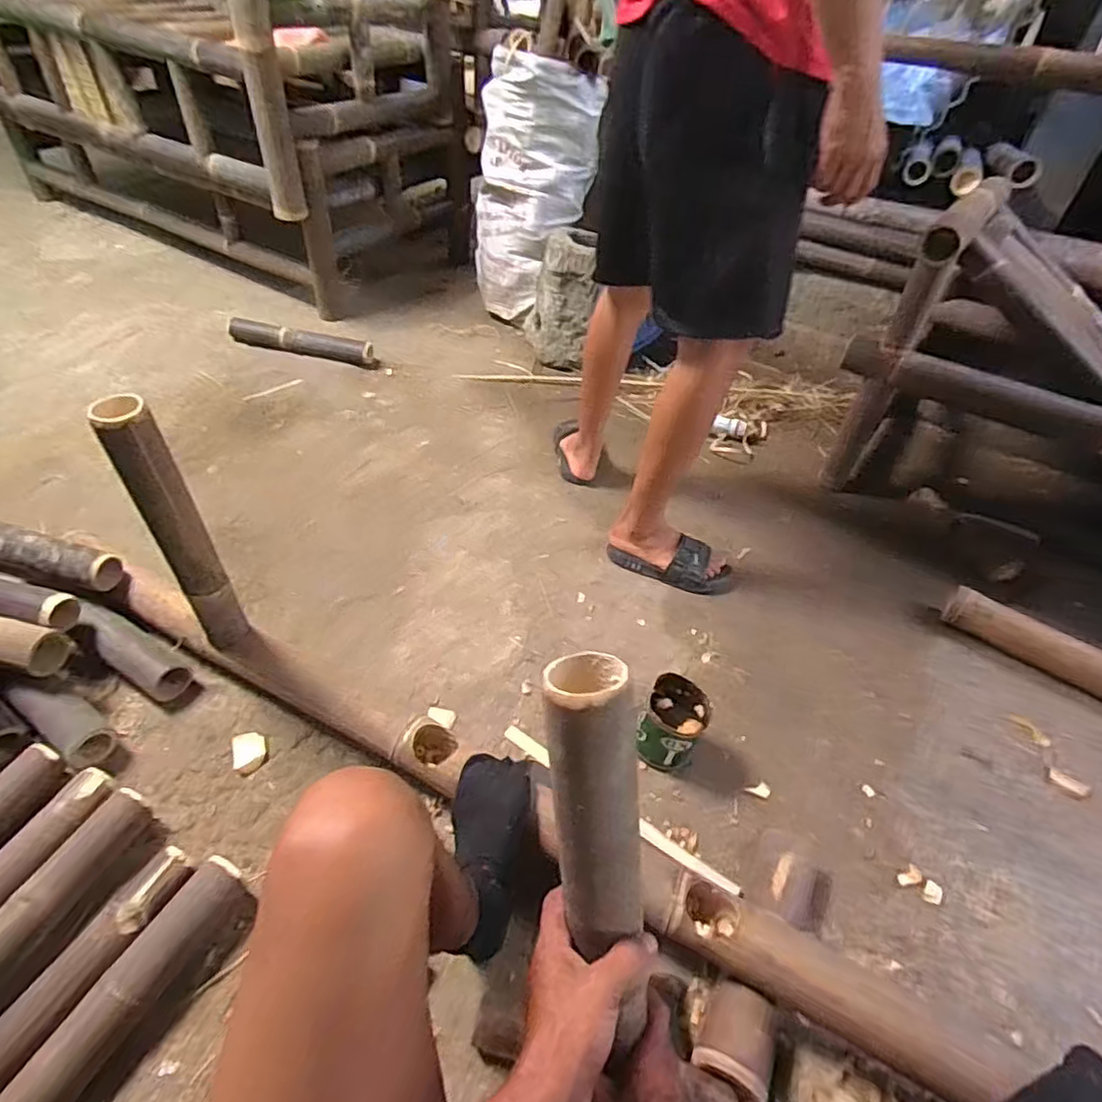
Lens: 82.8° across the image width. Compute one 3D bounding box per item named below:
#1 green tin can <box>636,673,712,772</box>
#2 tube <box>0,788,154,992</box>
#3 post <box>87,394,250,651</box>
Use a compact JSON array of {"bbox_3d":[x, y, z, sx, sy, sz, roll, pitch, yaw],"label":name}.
[{"bbox_3d":[0.191,0.274,0.992,0.098,0.106,0.108,23,46,17],"label":"green tin can"},{"bbox_3d":[-0.612,0.447,0.687,0.079,0.051,0.405,17,43,11],"label":"tube"},{"bbox_3d":[-0.509,-0.018,0.868,0.072,0.412,0.060,-23,50,-29],"label":"post"}]

